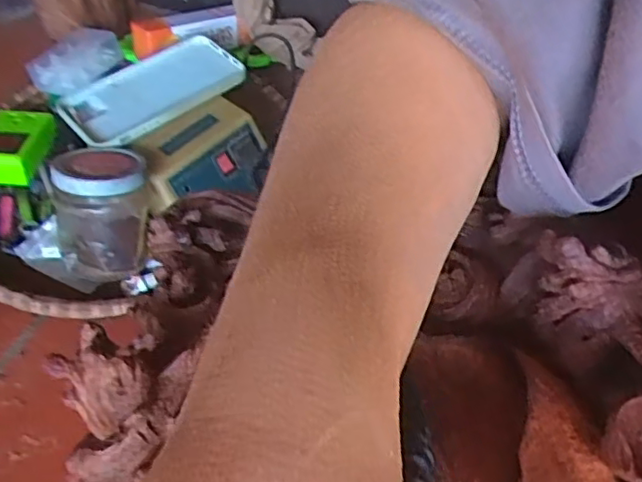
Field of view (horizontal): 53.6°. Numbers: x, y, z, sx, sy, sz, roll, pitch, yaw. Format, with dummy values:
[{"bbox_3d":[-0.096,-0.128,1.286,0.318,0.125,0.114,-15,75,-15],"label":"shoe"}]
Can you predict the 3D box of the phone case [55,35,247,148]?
[{"bbox_3d":[-0.152,-0.138,0.567,0.155,0.018,0.090,-35,57,-23],"label":"phone case"}]

